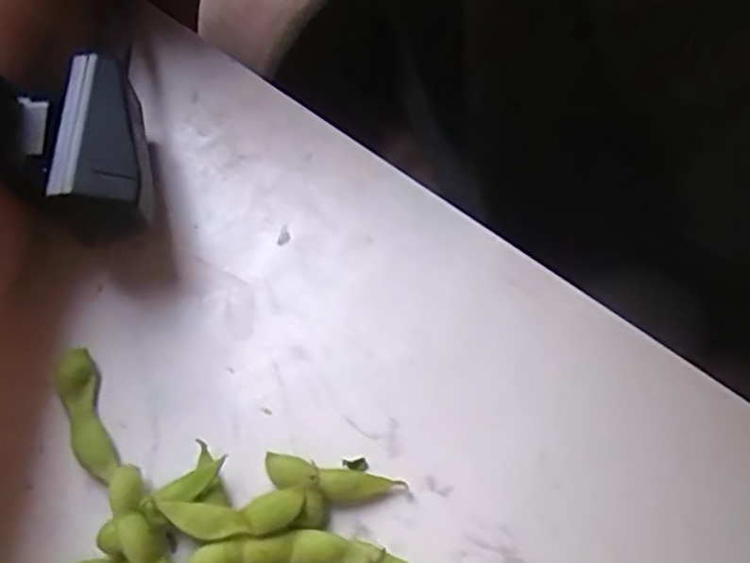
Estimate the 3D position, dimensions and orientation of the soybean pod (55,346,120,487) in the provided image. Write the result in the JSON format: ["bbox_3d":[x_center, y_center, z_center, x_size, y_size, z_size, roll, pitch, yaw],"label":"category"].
[{"bbox_3d":[-0.102,0.048,0.237,0.013,0.007,0.049,-23,67,-8],"label":"soybean pod"}]

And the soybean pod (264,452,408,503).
[{"bbox_3d":[-0.015,0.067,0.222,0.047,0.012,0.011,11,67,8],"label":"soybean pod"}]

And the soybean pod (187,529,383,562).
[{"bbox_3d":[-0.029,0.088,0.212,0.060,0.012,0.013,-7,66,0],"label":"soybean pod"}]

